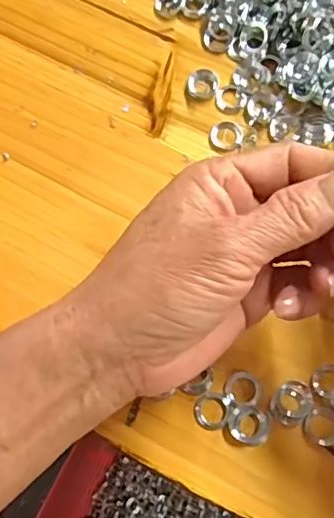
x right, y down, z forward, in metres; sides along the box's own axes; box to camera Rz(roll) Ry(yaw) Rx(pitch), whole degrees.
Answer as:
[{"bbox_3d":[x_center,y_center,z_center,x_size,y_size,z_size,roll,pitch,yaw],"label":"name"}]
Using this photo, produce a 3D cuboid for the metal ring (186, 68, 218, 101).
[{"bbox_3d":[0.020,-0.098,0.315,0.017,0.007,0.016,0,73,1],"label":"metal ring"}]

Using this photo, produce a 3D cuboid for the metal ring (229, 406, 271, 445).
[{"bbox_3d":[0.039,0.078,0.261,0.018,0.004,0.017,21,74,8],"label":"metal ring"}]

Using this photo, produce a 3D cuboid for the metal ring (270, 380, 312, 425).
[{"bbox_3d":[0.059,0.068,0.263,0.017,0.005,0.020,23,75,8],"label":"metal ring"}]

